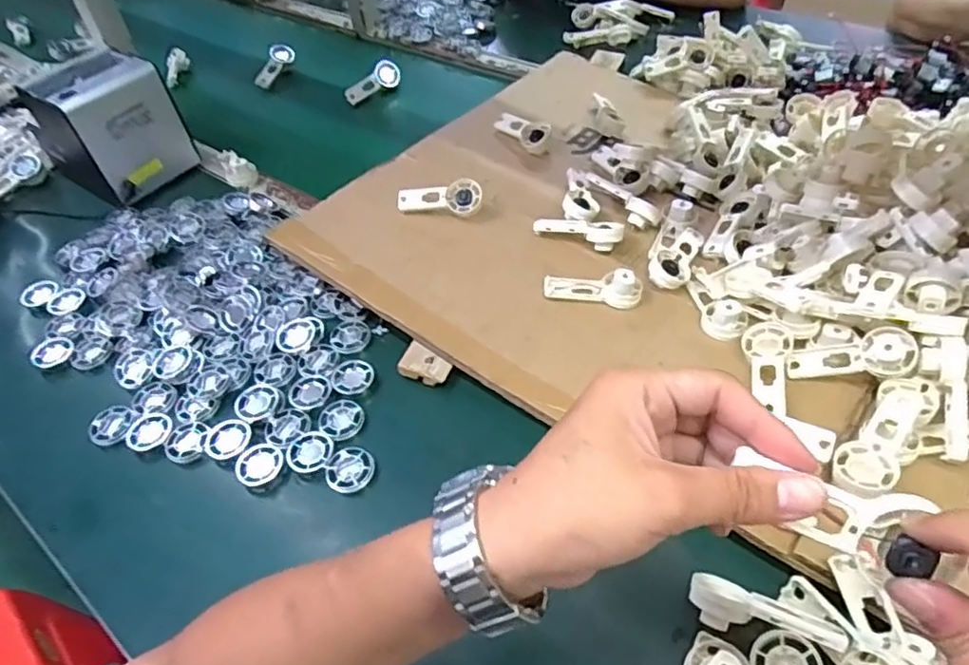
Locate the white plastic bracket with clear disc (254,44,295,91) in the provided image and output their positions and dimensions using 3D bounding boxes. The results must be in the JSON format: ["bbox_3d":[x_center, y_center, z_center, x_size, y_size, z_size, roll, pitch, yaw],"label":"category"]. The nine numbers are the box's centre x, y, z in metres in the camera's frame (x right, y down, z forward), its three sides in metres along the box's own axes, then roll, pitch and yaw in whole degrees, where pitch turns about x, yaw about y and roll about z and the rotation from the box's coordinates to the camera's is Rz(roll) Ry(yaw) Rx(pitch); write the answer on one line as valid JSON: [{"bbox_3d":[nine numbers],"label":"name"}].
[{"bbox_3d":[-0.364,-0.467,1.119,0.038,0.021,0.109,10,62,15],"label":"white plastic bracket with clear disc"}]

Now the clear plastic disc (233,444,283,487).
[{"bbox_3d":[-0.191,0.111,0.541,0.039,0.010,0.033,-30,51,-20],"label":"clear plastic disc"}]

